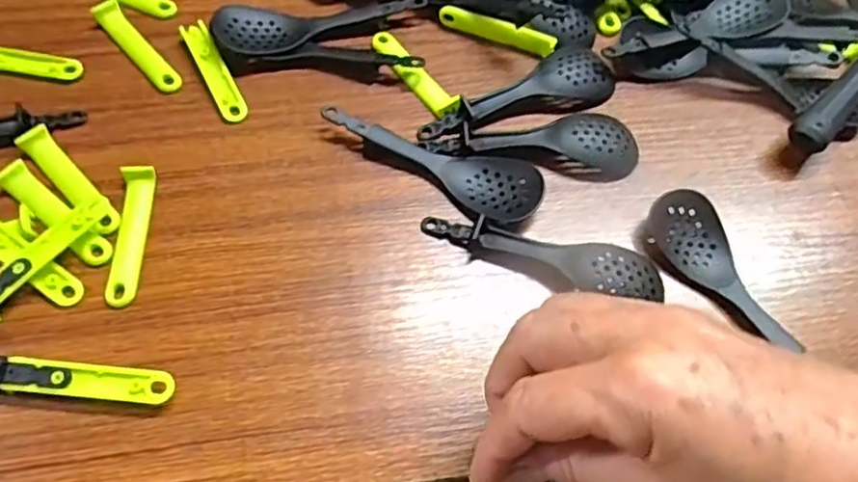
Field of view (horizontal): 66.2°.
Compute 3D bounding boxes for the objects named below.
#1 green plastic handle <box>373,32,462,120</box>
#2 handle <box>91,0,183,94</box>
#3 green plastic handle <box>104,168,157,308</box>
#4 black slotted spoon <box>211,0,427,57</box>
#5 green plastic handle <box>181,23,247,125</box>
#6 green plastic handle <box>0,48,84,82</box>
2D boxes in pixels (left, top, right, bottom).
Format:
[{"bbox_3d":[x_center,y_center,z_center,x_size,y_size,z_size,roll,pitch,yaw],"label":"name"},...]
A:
[{"bbox_3d":[-0.010,-0.103,0.399,0.014,0.010,0.076,-35,70,-18],"label":"green plastic handle"},{"bbox_3d":[-0.177,-0.117,0.399,0.016,0.008,0.078,-36,71,-18],"label":"handle"},{"bbox_3d":[-0.155,-0.004,0.341,0.016,0.009,0.077,-1,64,-3],"label":"green plastic handle"},{"bbox_3d":[-0.066,-0.135,0.409,0.128,0.014,0.037,-8,65,-6],"label":"black slotted spoon"},{"bbox_3d":[-0.129,-0.102,0.394,0.015,0.009,0.074,-25,68,-14],"label":"green plastic handle"},{"bbox_3d":[-0.244,-0.107,0.394,0.074,0.005,0.017,9,64,2],"label":"green plastic handle"}]

